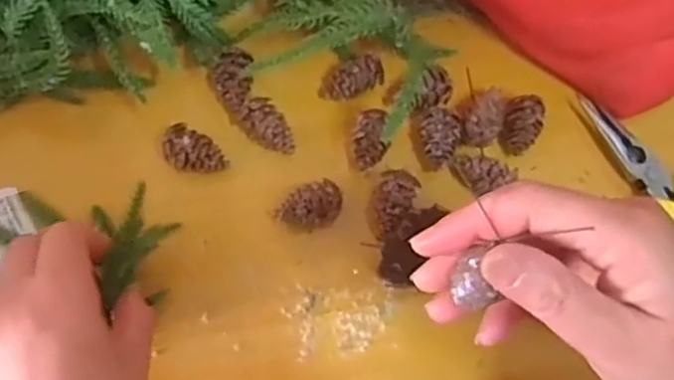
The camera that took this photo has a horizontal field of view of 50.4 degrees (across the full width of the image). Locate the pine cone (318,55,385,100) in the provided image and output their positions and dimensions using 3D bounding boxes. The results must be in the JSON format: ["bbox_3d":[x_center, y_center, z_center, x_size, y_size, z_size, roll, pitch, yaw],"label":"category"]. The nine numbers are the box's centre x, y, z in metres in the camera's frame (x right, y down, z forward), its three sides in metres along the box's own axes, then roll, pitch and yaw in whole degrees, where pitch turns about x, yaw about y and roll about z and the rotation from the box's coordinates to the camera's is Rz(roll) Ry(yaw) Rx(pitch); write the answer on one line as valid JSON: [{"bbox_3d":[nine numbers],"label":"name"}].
[{"bbox_3d":[0.008,-0.062,0.403,0.036,0.020,0.017,-16,75,-6],"label":"pine cone"}]

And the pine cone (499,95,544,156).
[{"bbox_3d":[0.105,-0.037,0.414,0.023,0.020,0.032,30,75,7],"label":"pine cone"}]

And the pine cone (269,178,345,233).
[{"bbox_3d":[-0.015,0.010,0.384,0.035,0.021,0.021,-21,75,-7],"label":"pine cone"}]

